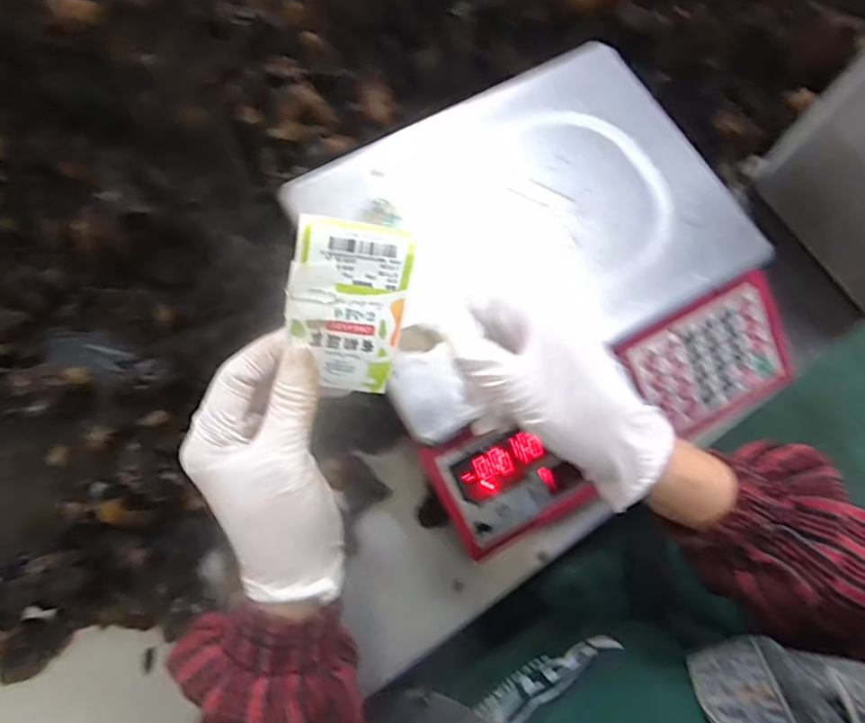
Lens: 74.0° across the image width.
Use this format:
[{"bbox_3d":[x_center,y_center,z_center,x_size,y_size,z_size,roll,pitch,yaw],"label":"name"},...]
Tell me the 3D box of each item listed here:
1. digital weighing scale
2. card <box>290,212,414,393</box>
[{"bbox_3d":[0.089,-0.062,0.428,0.301,0.083,0.312,-27,75,-10],"label":"digital weighing scale"},{"bbox_3d":[-0.040,-0.024,0.269,0.053,0.006,0.083,4,118,-19],"label":"card"}]

